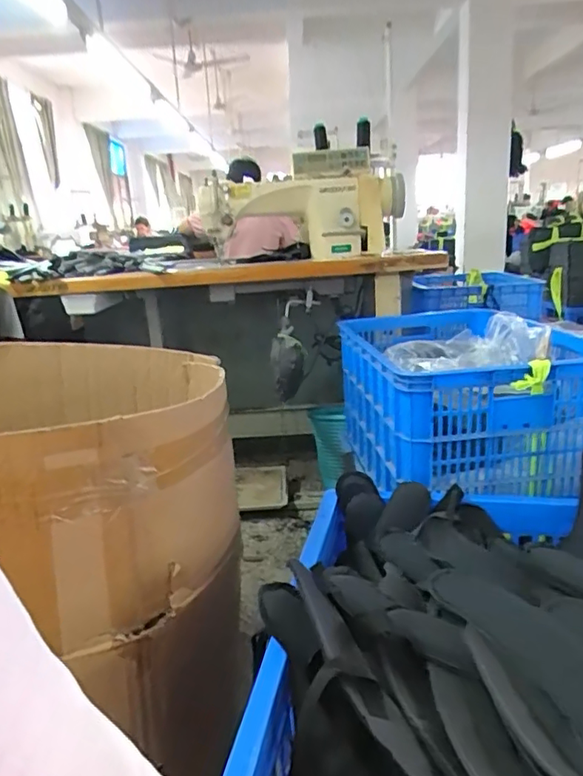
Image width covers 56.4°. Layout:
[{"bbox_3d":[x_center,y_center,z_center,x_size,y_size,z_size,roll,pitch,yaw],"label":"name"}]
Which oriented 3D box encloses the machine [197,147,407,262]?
[{"bbox_3d":[0.032,-0.531,1.583,0.573,0.279,0.232,-2,16,5],"label":"machine"}]

